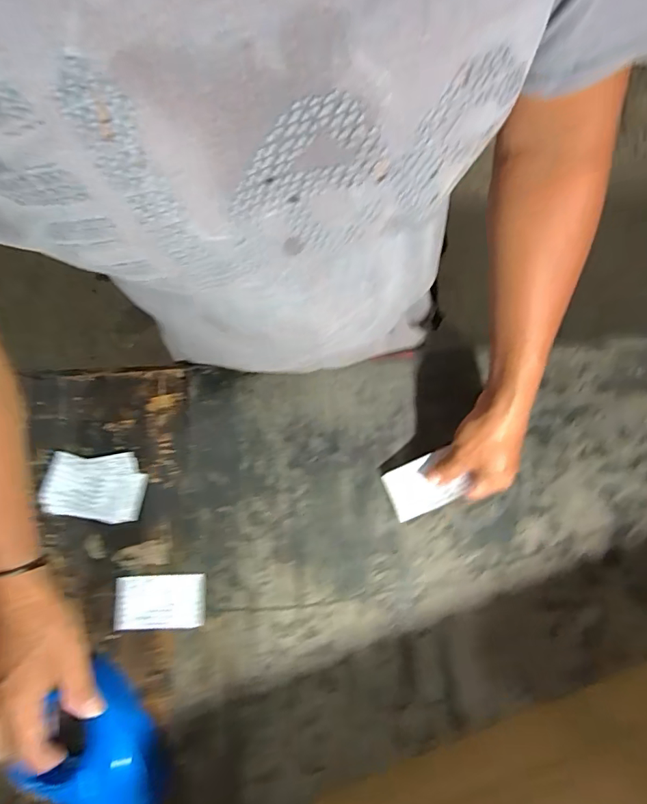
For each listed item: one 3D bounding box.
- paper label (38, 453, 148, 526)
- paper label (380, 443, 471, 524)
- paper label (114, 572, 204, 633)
[{"bbox_3d":[-0.256,0.093,0.513,0.101,0.018,0.075,8,77,2],"label":"paper label"},{"bbox_3d":[0.107,0.088,0.492,0.082,0.008,0.056,-29,63,20],"label":"paper label"},{"bbox_3d":[-0.177,0.215,0.492,0.095,0.010,0.052,-3,76,0],"label":"paper label"}]

